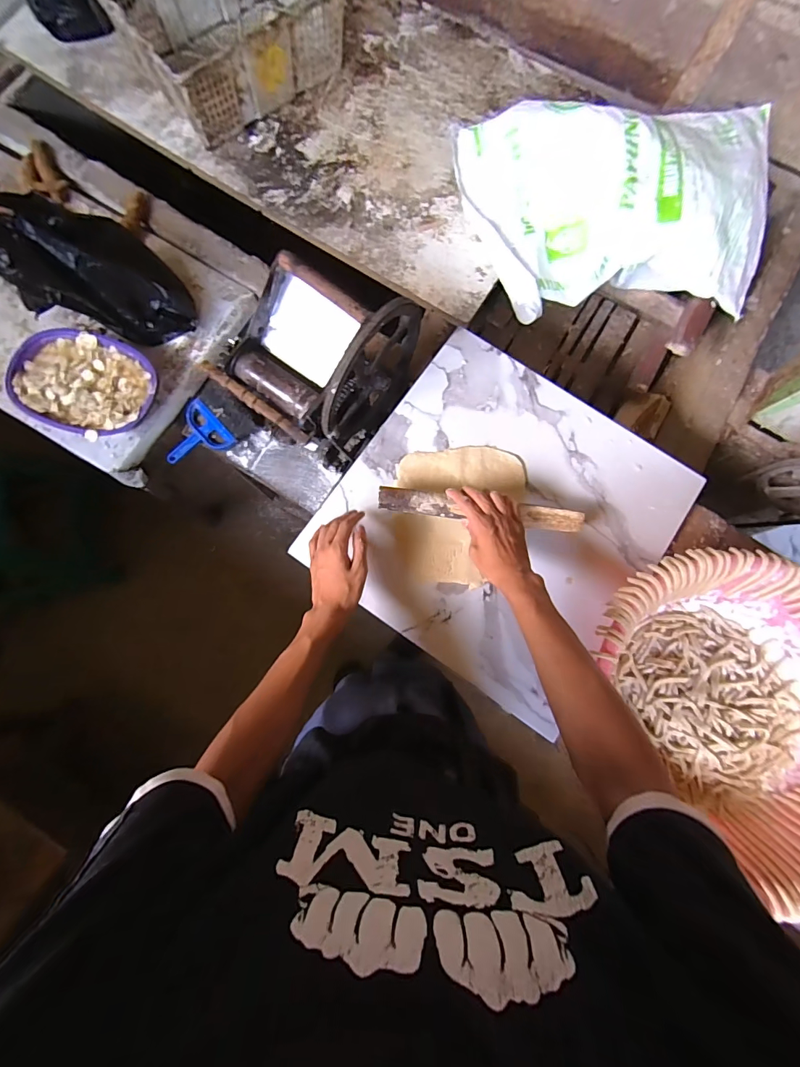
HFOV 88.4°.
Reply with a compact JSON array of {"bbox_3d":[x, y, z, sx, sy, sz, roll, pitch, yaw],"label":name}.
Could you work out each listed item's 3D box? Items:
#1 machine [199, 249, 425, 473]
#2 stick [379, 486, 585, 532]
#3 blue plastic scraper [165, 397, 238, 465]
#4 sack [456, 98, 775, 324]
[{"bbox_3d":[-0.139,-0.304,0.770,0.245,0.363,0.298,39,82,3],"label":"machine"},{"bbox_3d":[0.122,-0.036,0.614,0.305,0.016,0.035,6,82,-2],"label":"stick"},{"bbox_3d":[-0.458,-0.210,0.910,0.140,0.020,0.137,-42,86,-7],"label":"blue plastic scraper"},{"bbox_3d":[0.489,-0.719,0.903,0.679,0.168,0.436,-7,82,-3],"label":"sack"}]

